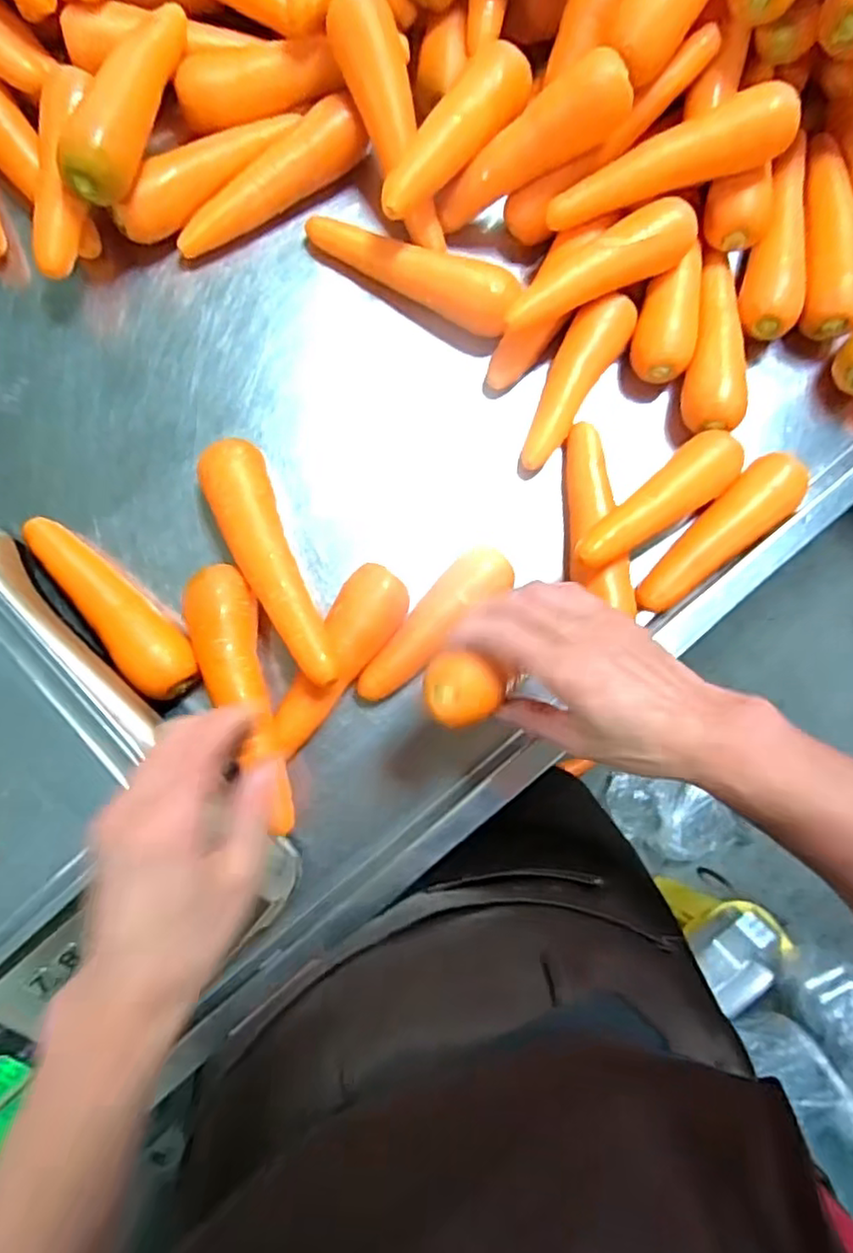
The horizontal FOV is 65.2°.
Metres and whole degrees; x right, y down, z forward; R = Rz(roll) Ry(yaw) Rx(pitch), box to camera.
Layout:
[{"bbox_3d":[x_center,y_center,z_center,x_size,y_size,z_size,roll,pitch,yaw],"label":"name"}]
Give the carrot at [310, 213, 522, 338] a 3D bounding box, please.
[{"bbox_3d":[-0.013,-0.277,0.512,0.171,0.040,0.039,27,84,-1],"label":"carrot"}]

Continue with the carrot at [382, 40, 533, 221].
[{"bbox_3d":[0.018,-0.359,0.489,0.053,0.037,0.166,36,84,0],"label":"carrot"}]

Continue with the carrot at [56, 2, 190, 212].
[{"bbox_3d":[-0.209,-0.378,0.472,0.048,0.042,0.176,13,72,-2],"label":"carrot"}]

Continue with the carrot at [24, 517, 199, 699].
[{"bbox_3d":[-0.215,-0.013,0.475,0.044,0.053,0.144,-41,88,-6],"label":"carrot"}]

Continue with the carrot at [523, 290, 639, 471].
[{"bbox_3d":[0.107,-0.184,0.506,0.041,0.035,0.141,33,84,0],"label":"carrot"}]

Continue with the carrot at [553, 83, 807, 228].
[{"bbox_3d":[0.172,-0.332,0.479,0.170,0.034,0.038,-18,86,11],"label":"carrot"}]

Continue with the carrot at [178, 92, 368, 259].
[{"bbox_3d":[-0.123,-0.345,0.514,0.164,0.031,0.042,-36,88,-6],"label":"carrot"}]

